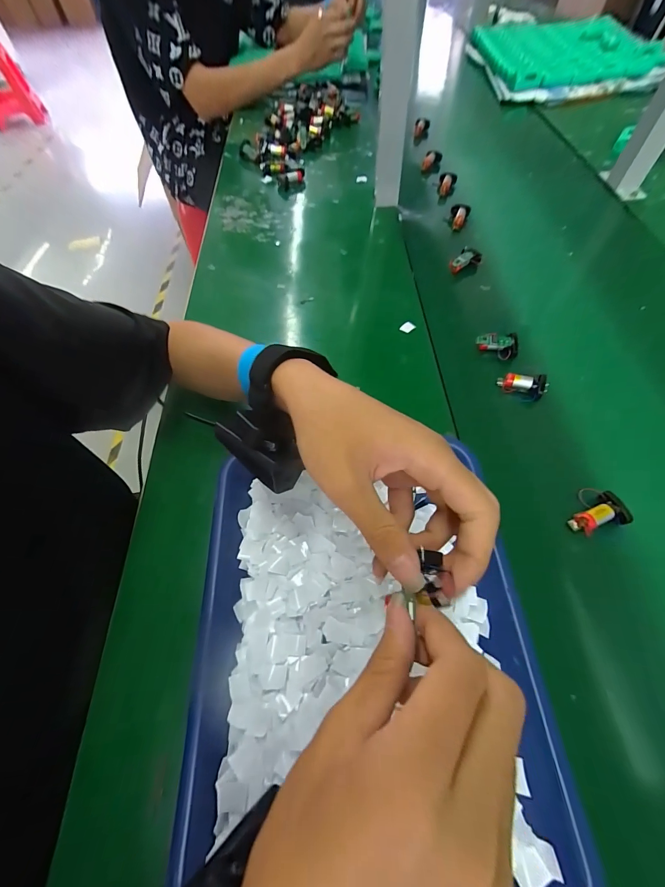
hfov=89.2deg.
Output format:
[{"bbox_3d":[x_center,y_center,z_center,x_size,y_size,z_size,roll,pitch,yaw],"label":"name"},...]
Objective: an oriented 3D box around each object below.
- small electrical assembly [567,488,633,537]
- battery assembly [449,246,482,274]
[{"bbox_3d":[0.255,0.065,0.329,0.049,0.016,0.040,-15,62,-5],"label":"small electrical assembly"},{"bbox_3d":[0.206,-0.281,0.525,0.030,0.020,0.049,40,70,21],"label":"battery assembly"}]

